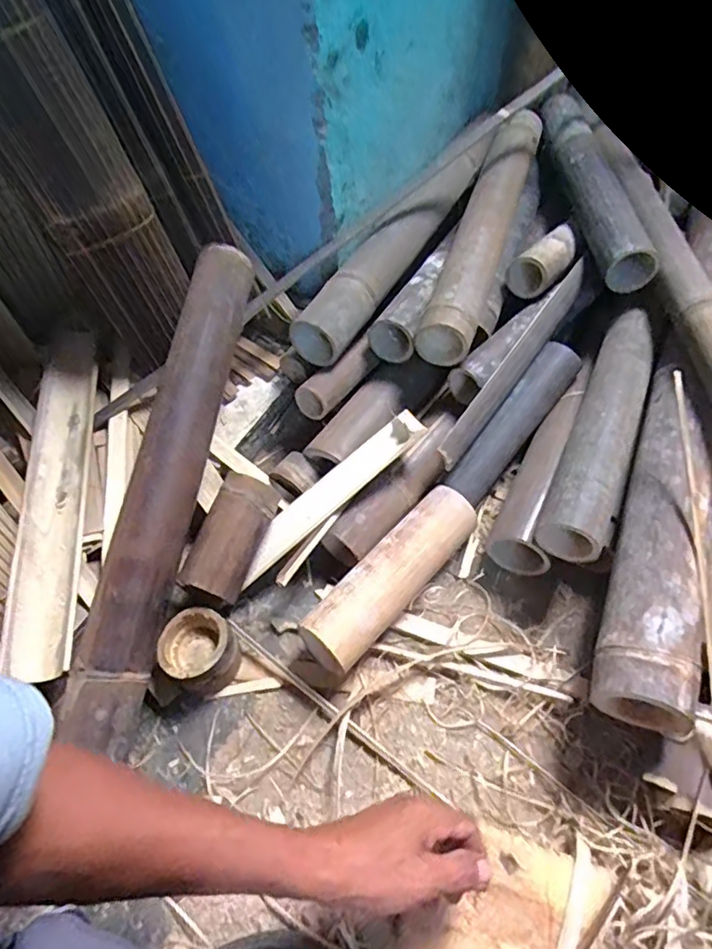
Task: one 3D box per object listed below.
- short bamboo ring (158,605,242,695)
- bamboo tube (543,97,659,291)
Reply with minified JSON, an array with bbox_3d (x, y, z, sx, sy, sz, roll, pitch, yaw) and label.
[{"bbox_3d":[-0.167,0.190,0.621,0.073,0.074,0.075,-2,54,3],"label":"short bamboo ring"},{"bbox_3d":[0.330,-0.409,0.824,0.069,0.070,0.408,-4,54,2],"label":"bamboo tube"}]

